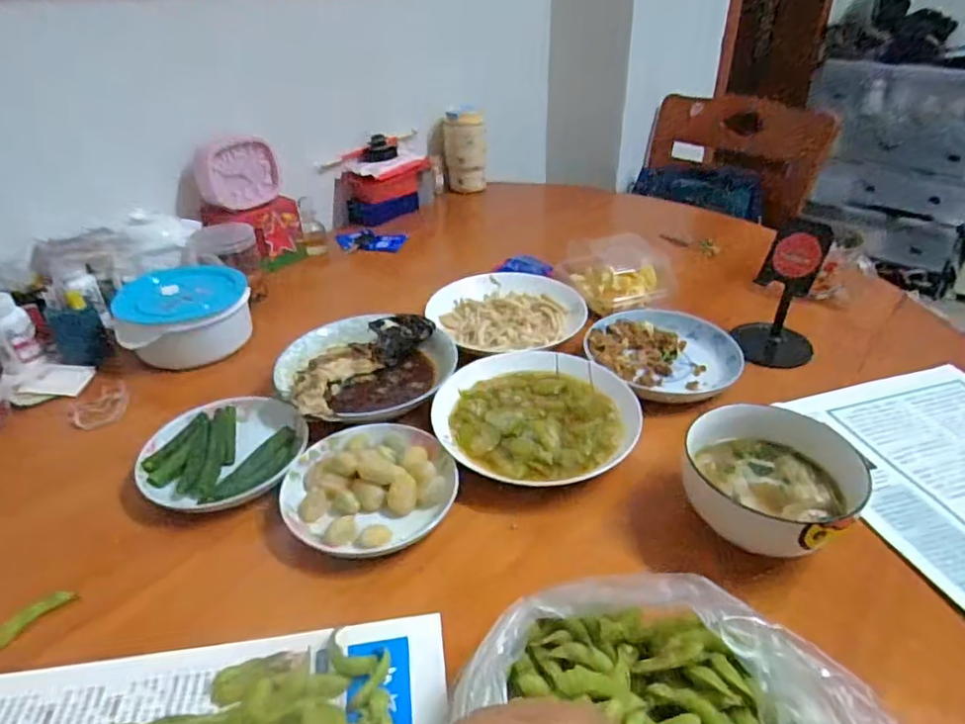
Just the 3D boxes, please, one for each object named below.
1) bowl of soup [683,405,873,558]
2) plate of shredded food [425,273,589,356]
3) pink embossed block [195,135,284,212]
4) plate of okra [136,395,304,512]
[{"bbox_3d":[0.235,0.104,0.503,0.125,0.079,0.140,-22,40,-24],"label":"bowl of soup"},{"bbox_3d":[0.027,-0.071,0.799,0.171,0.032,0.202,-23,39,-28],"label":"plate of shredded food"},{"bbox_3d":[-0.361,-0.287,0.902,0.033,0.099,0.130,25,42,34],"label":"pink embossed block"},{"bbox_3d":[-0.250,0.086,0.587,0.149,0.029,0.147,-1,34,1],"label":"plate of okra"}]

